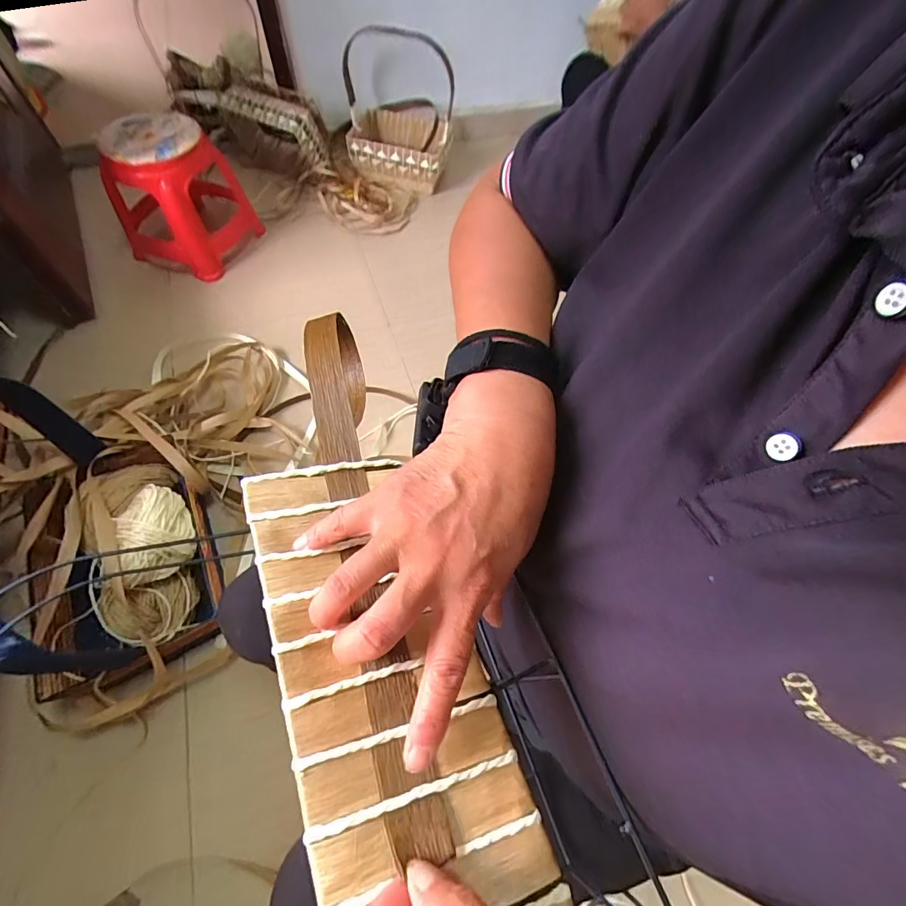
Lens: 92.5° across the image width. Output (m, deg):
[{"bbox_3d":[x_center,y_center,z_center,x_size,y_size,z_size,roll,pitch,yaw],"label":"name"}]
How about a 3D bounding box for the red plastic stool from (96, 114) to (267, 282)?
[{"bbox_3d":[-0.804,-0.760,1.259,0.381,0.297,0.347,-22,64,-15],"label":"red plastic stool"}]

